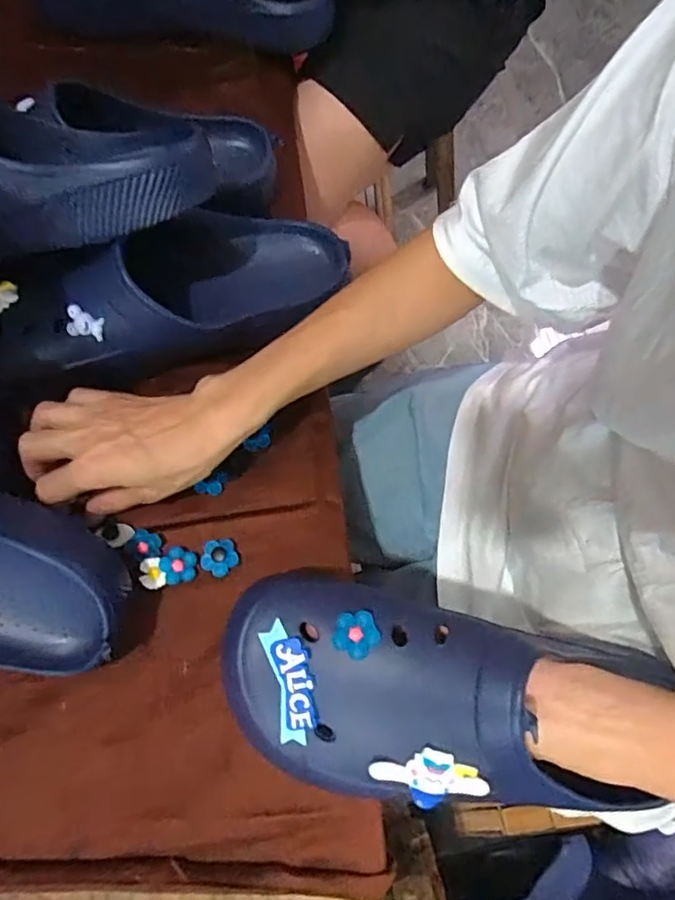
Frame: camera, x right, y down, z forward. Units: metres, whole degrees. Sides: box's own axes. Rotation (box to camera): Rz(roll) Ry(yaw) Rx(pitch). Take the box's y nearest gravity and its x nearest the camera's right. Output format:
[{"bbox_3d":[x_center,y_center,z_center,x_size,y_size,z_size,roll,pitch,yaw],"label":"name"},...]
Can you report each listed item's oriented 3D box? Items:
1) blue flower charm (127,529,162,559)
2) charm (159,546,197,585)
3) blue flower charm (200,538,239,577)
[{"bbox_3d":[-0.133,0.066,0.388,0.023,0.004,0.020,20,71,7],"label":"blue flower charm"},{"bbox_3d":[-0.108,0.078,0.381,0.024,0.007,0.024,0,70,0],"label":"charm"},{"bbox_3d":[-0.081,0.073,0.380,0.025,0.006,0.024,0,70,0],"label":"blue flower charm"}]

